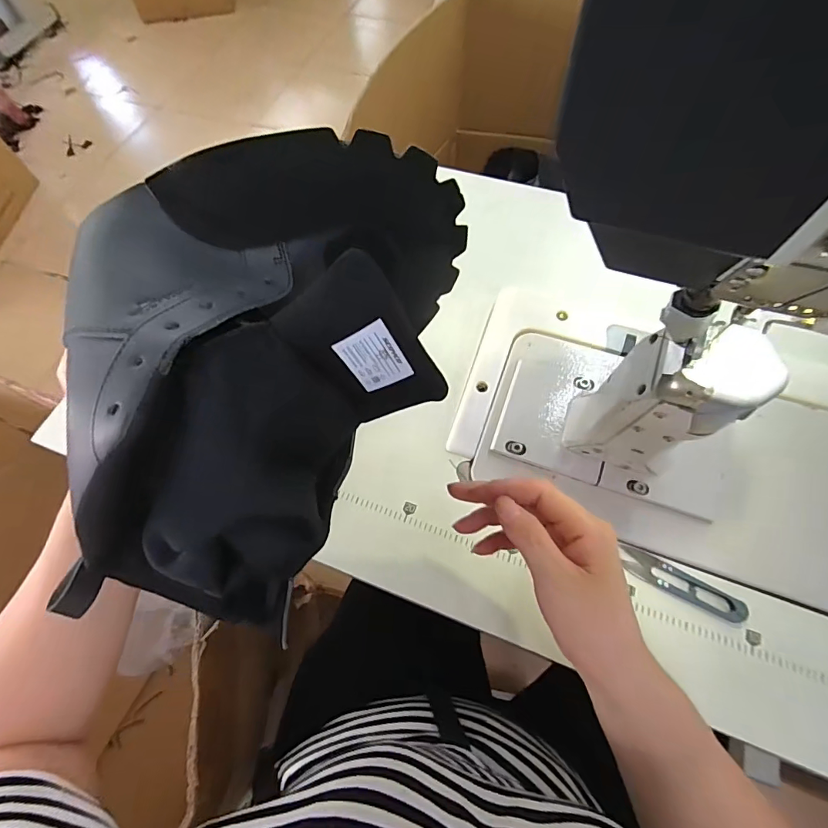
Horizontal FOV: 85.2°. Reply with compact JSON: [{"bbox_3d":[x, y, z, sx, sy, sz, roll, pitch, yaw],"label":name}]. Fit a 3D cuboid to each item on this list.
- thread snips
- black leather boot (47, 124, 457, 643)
[{"bbox_3d":[0.226,0.141,0.380,0.099,0.011,0.027,25,68,15],"label":"thread snips"},{"bbox_3d":[-0.088,-0.032,0.257,0.184,0.117,0.261,13,65,10],"label":"black leather boot"}]

